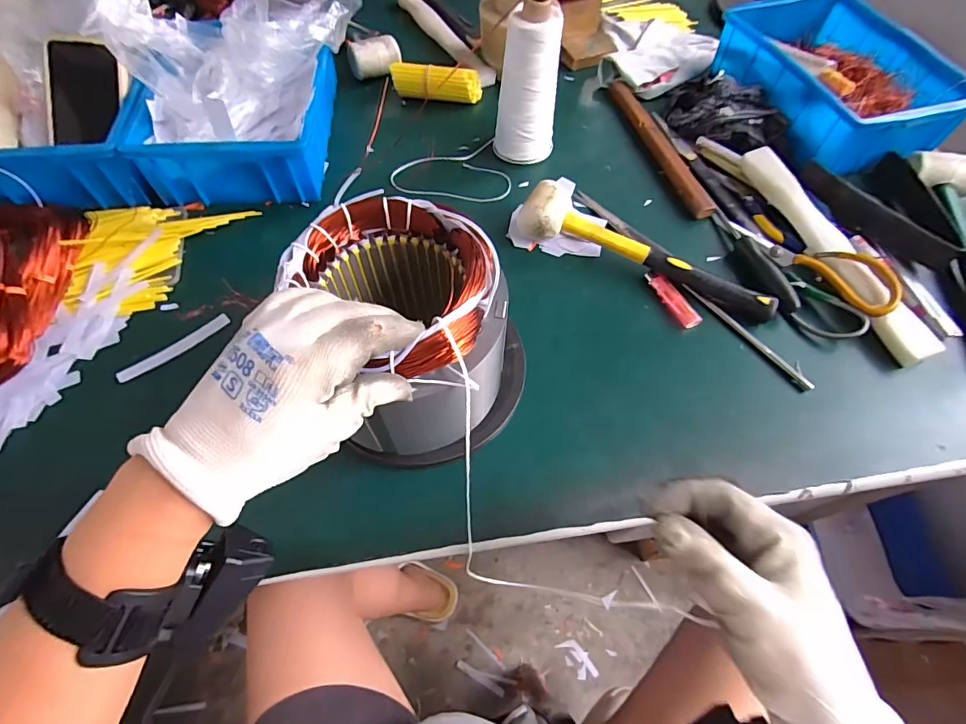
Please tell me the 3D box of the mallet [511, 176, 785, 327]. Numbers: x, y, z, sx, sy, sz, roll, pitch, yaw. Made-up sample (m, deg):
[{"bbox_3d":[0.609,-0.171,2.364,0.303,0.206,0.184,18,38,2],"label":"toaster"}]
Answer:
[{"bbox_3d":[0.179,-0.127,0.500,0.284,0.053,0.075,23,63,13],"label":"mallet"}]

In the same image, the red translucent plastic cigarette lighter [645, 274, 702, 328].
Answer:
[{"bbox_3d":[0.204,-0.067,0.494,0.022,0.009,0.075,-24,63,-13],"label":"red translucent plastic cigarette lighter"}]

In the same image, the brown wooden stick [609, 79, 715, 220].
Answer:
[{"bbox_3d":[0.233,-0.297,0.623,0.029,0.019,0.283,-12,61,-7],"label":"brown wooden stick"}]

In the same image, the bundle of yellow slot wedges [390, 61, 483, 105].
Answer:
[{"bbox_3d":[-0.066,-0.399,0.656,0.126,0.033,0.033,3,60,2],"label":"bundle of yellow slot wedges"}]

